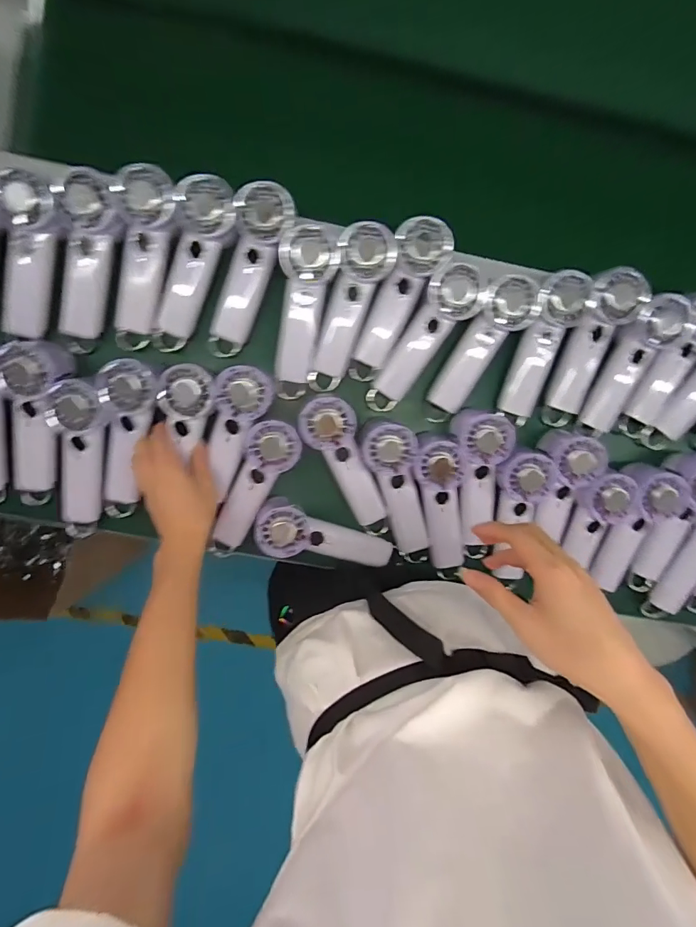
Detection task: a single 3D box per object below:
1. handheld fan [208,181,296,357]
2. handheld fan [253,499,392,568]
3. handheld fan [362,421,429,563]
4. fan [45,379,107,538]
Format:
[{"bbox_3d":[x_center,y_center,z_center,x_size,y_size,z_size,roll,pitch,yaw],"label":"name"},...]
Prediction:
[{"bbox_3d":[-0.119,-0.222,0.535,0.060,0.026,0.195,22,115,-7],"label":"handheld fan"},{"bbox_3d":[-0.031,0.095,0.580,0.173,0.046,0.059,17,94,-20],"label":"handheld fan"},{"bbox_3d":[0.066,0.039,0.581,0.069,0.044,0.198,-17,111,-3],"label":"handheld fan"},{"bbox_3d":[-0.327,-0.002,0.548,0.061,0.033,0.198,10,113,-6],"label":"fan"}]

